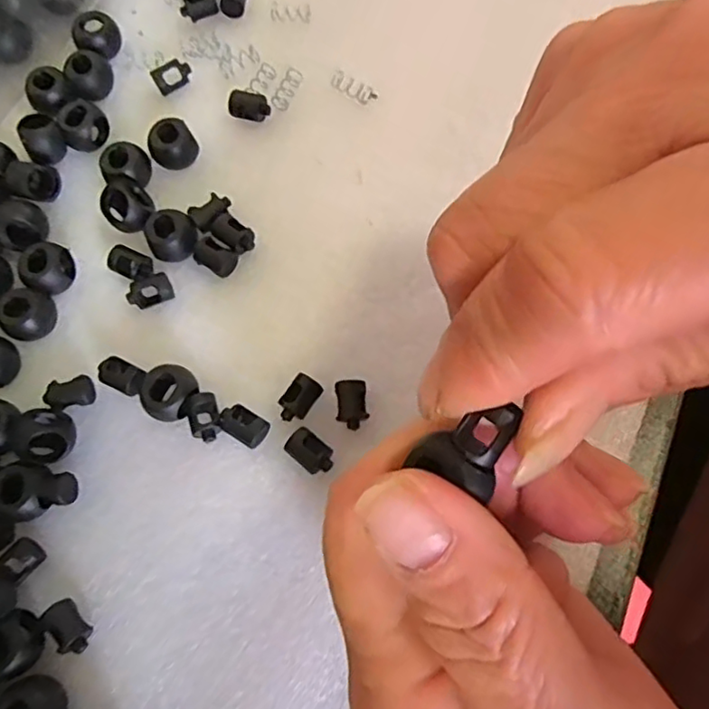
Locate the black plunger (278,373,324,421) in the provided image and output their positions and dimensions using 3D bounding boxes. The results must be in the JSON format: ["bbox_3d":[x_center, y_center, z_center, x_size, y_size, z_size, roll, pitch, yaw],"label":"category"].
[{"bbox_3d":[-0.017,0.013,0.191,0.010,0.004,0.015,32,76,14],"label":"black plunger"}]

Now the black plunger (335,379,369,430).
[{"bbox_3d":[-0.001,0.015,0.190,0.009,0.004,0.015,-2,71,3],"label":"black plunger"}]

